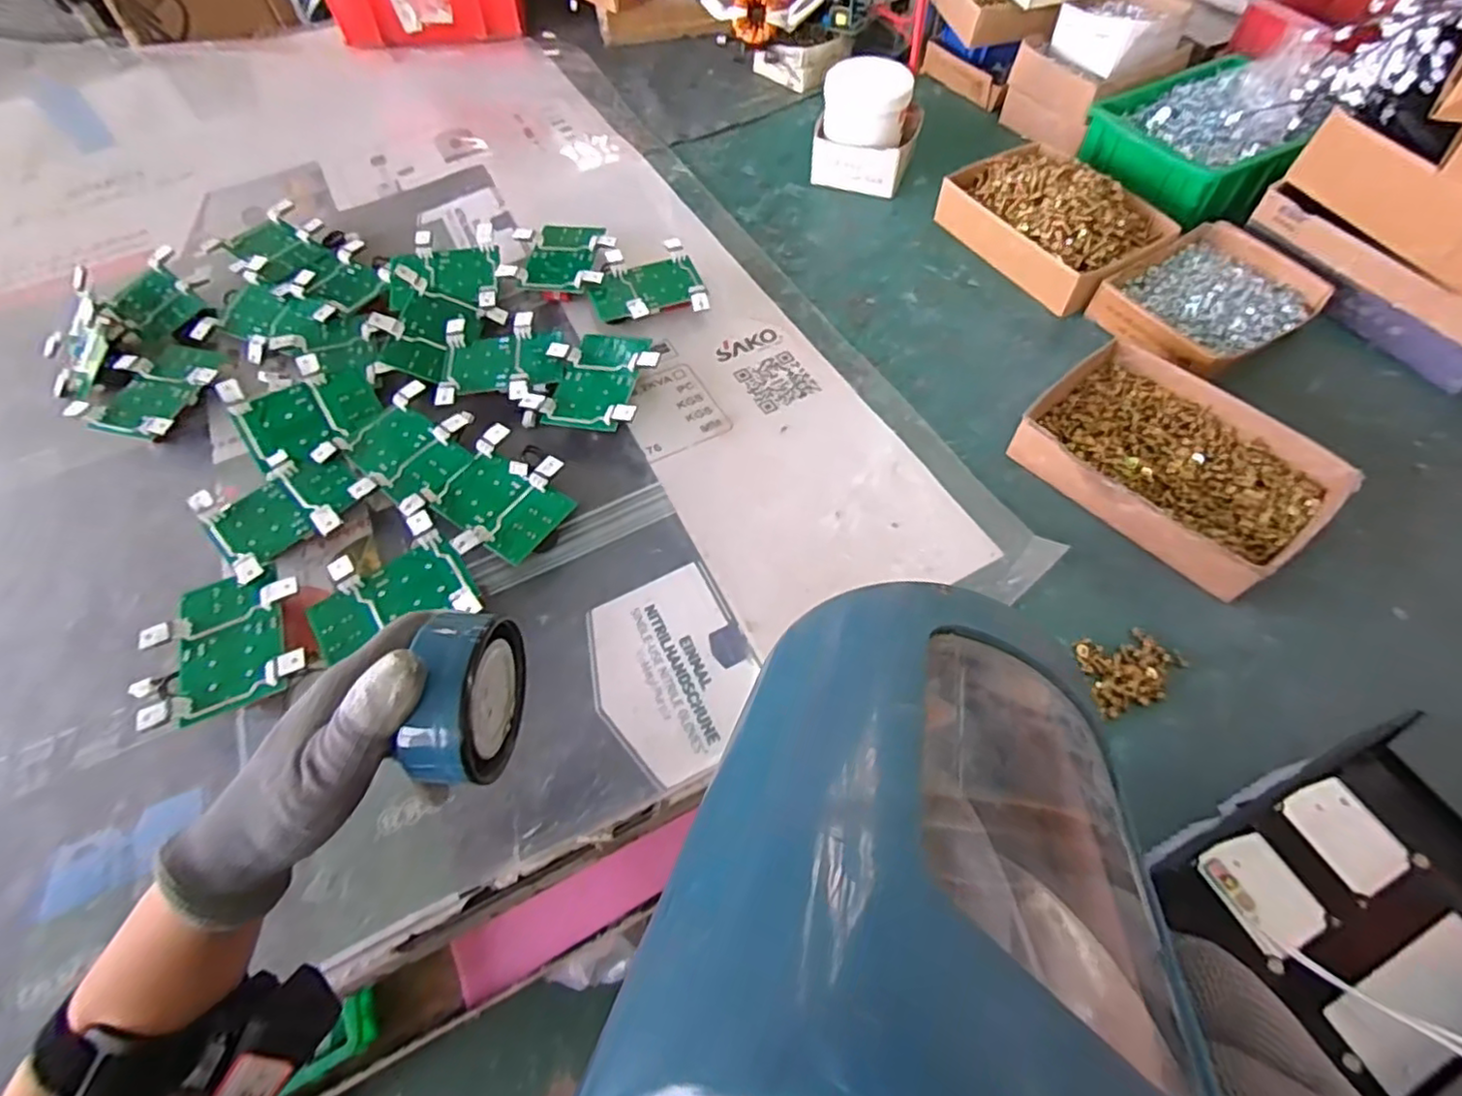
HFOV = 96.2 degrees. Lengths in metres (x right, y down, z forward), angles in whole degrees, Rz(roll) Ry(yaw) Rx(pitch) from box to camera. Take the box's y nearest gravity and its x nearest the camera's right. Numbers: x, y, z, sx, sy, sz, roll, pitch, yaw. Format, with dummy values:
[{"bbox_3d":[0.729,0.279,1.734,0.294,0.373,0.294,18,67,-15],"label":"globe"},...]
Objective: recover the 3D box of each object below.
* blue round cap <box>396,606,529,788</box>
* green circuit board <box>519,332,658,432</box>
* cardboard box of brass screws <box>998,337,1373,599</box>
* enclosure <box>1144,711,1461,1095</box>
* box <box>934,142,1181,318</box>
[{"bbox_3d":[-0.123,0.067,0.302,0.034,0.075,0.074,-2,59,2],"label":"blue round cap"},{"bbox_3d":[-0.126,-0.160,0.611,0.106,0.020,0.114,10,61,14],"label":"green circuit board"},{"bbox_3d":[0.364,-0.072,0.548,0.165,0.044,0.214,-37,64,-18],"label":"cardboard box of brass screws"},{"bbox_3d":[0.347,0.190,0.337,0.184,0.050,0.161,-29,62,-13],"label":"enclosure"},{"bbox_3d":[0.345,-0.363,0.713,0.160,0.069,0.222,-30,62,-15],"label":"box"}]

